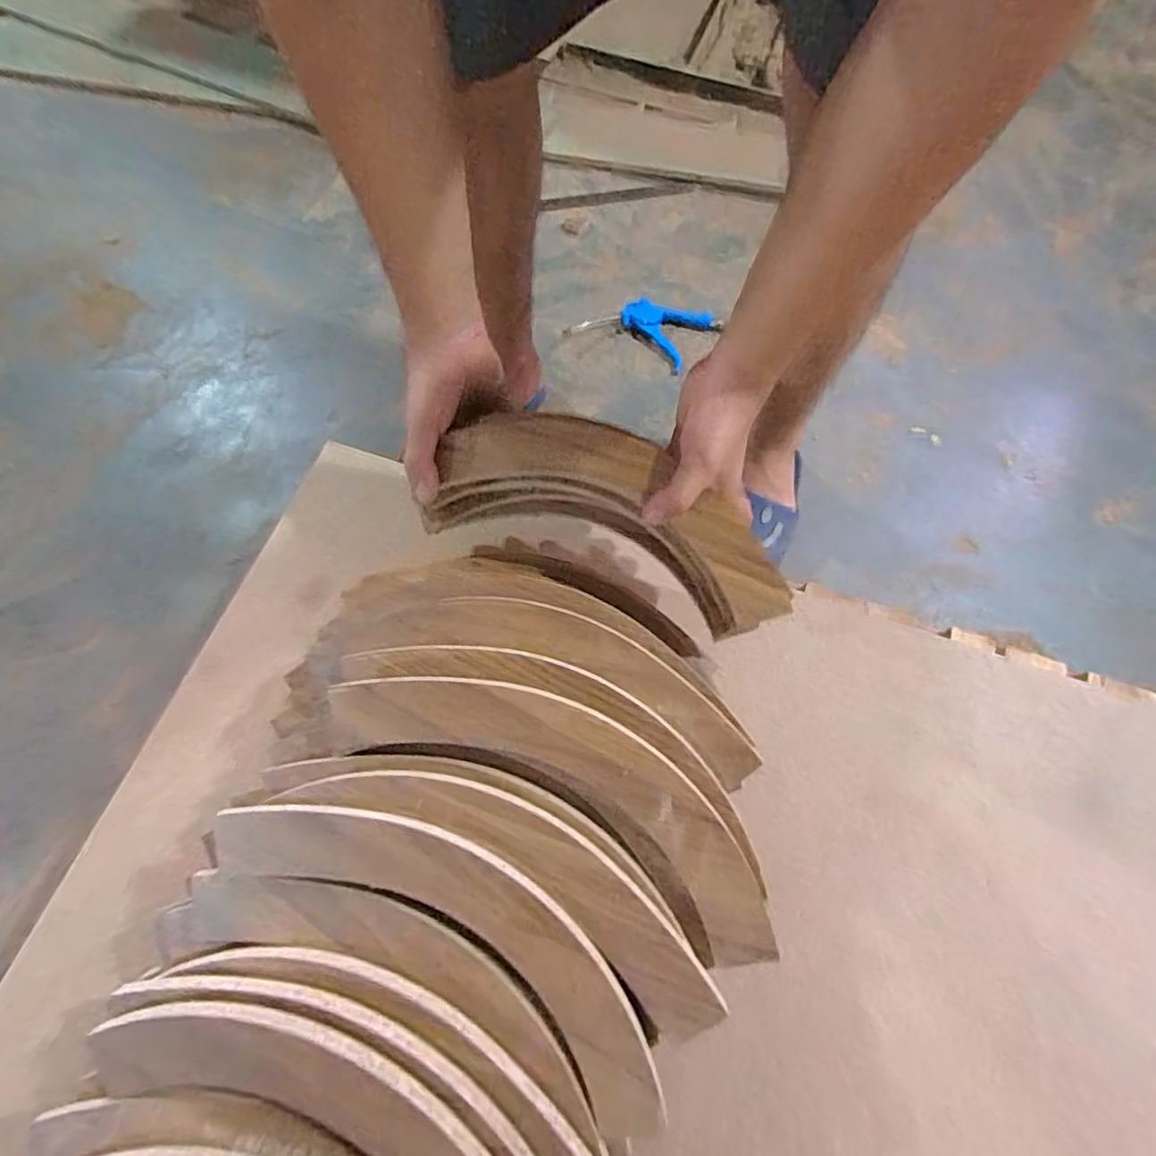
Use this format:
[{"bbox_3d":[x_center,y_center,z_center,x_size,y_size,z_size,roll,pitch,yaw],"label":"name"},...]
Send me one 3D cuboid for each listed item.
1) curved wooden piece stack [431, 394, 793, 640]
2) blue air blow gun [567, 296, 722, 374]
[{"bbox_3d":[0.027,-0.051,0.550,0.318,0.118,0.092,22,68,13],"label":"curved wooden piece stack"},{"bbox_3d":[0.106,-0.397,0.989,0.200,0.020,0.138,24,68,8],"label":"blue air blow gun"}]

